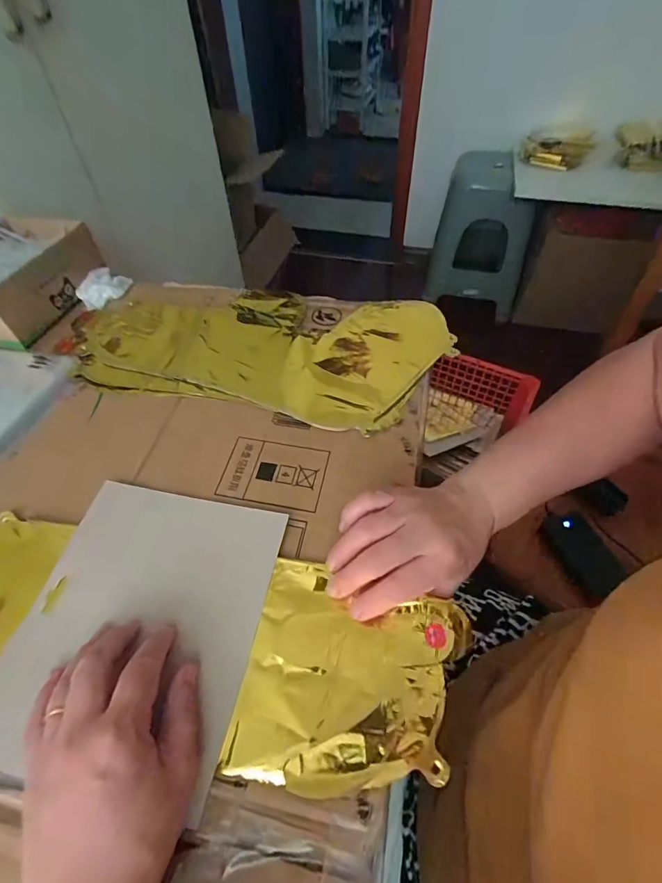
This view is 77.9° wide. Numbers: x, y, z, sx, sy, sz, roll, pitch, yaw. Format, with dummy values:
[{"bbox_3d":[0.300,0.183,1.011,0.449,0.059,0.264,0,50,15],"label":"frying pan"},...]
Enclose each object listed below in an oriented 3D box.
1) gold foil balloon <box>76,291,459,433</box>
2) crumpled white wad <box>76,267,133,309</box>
[{"bbox_3d":[-0.081,-0.116,0.463,0.410,0.011,0.203,8,53,8],"label":"gold foil balloon"},{"bbox_3d":[-0.296,-0.205,0.541,0.054,0.026,0.060,10,54,9],"label":"crumpled white wad"}]

